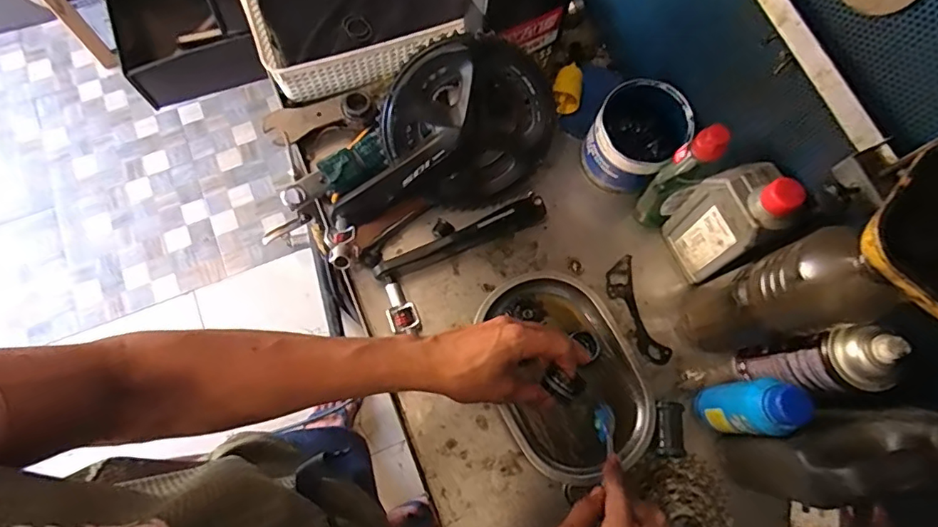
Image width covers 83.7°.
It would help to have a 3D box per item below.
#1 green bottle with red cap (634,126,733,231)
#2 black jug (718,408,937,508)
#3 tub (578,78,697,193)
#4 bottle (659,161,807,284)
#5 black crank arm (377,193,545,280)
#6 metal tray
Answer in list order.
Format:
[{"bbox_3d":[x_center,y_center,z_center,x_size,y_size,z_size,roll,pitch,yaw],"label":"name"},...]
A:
[{"bbox_3d":[0.224,-0.090,0.571,0.042,0.172,0.045,38,75,10],"label":"green bottle with red cap"},{"bbox_3d":[0.313,0.166,0.470,0.111,0.188,0.051,-19,74,-8],"label":"black jug"},{"bbox_3d":[0.191,-0.147,0.617,0.096,0.101,0.107,31,74,8],"label":"tub"},{"bbox_3d":[0.261,-0.051,0.534,0.049,0.169,0.088,-23,74,-9],"label":"bottle"},{"bbox_3d":[-0.009,-0.029,0.600,0.204,0.039,0.025,-21,74,-8],"label":"black crank arm"},{"bbox_3d":[0.106,0.115,0.567,0.152,0.029,0.220,-15,73,-7],"label":"metal tray"}]

